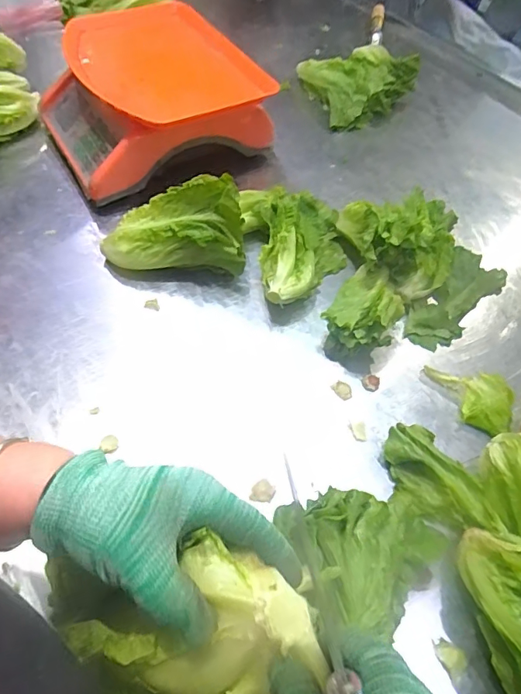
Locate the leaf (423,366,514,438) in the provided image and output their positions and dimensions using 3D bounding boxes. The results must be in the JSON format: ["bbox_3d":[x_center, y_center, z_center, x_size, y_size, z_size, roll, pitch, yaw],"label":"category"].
[{"bbox_3d":[0.240,0.053,0.535,0.065,0.023,0.097,-17,58,-14],"label":"leaf"}]

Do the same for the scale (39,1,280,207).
[{"bbox_3d":[-0.164,-0.371,0.720,0.288,0.139,0.282,-24,60,-18],"label":"scale"}]

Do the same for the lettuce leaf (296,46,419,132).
[{"bbox_3d":[0.176,-0.475,0.865,0.174,0.069,0.154,-21,59,-17],"label":"lettuce leaf"}]

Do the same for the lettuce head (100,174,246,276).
[{"bbox_3d":[-0.108,-0.144,0.598,0.170,0.101,0.078,1,56,-3],"label":"lettuce head"}]

